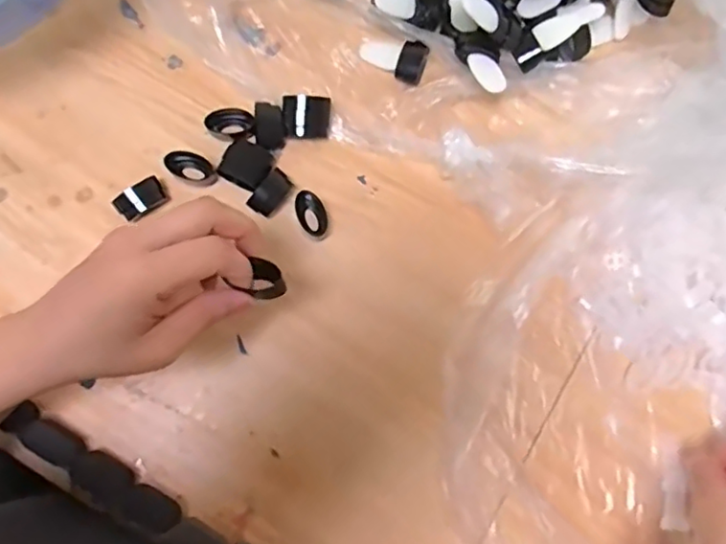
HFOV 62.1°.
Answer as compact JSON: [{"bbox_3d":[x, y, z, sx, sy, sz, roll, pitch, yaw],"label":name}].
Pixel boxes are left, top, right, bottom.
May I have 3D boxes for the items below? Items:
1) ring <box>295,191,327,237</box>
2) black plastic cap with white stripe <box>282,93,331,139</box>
[{"bbox_3d":[-0.035,-0.040,0.413,0.018,0.014,0.030,-19,80,-4],"label":"ring"},{"bbox_3d":[-0.039,-0.110,0.421,0.033,0.022,0.024,1,80,0],"label":"black plastic cap with white stripe"}]

